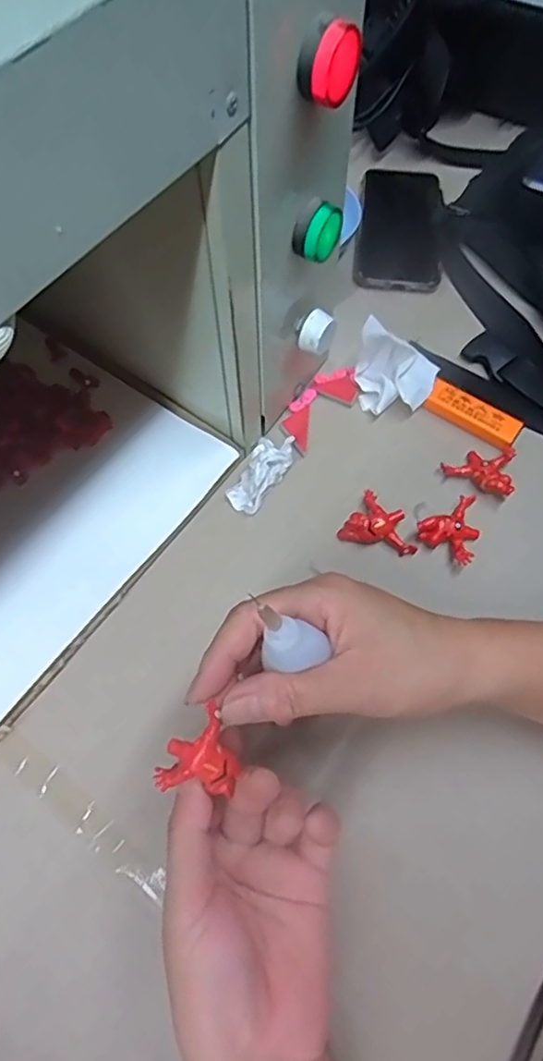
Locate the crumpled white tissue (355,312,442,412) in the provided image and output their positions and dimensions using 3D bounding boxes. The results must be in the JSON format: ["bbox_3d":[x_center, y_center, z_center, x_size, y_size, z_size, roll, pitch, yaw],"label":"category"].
[{"bbox_3d":[0.089,-0.111,0.431,0.058,0.046,0.045,12,67,1],"label":"crumpled white tissue"}]

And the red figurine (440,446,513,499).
[{"bbox_3d":[0.146,-0.047,0.414,0.046,0.015,0.036,29,69,14],"label":"red figurine"}]

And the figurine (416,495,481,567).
[{"bbox_3d":[0.123,0.000,0.393,0.046,0.013,0.037,-34,69,-14],"label":"figurine"}]

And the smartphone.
[{"bbox_3d":[0.109,-0.262,0.519,0.070,0.010,0.147,6,65,4],"label":"smartphone"}]

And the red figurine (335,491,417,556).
[{"bbox_3d":[0.074,-0.001,0.397,0.046,0.018,0.037,29,69,14],"label":"red figurine"}]

